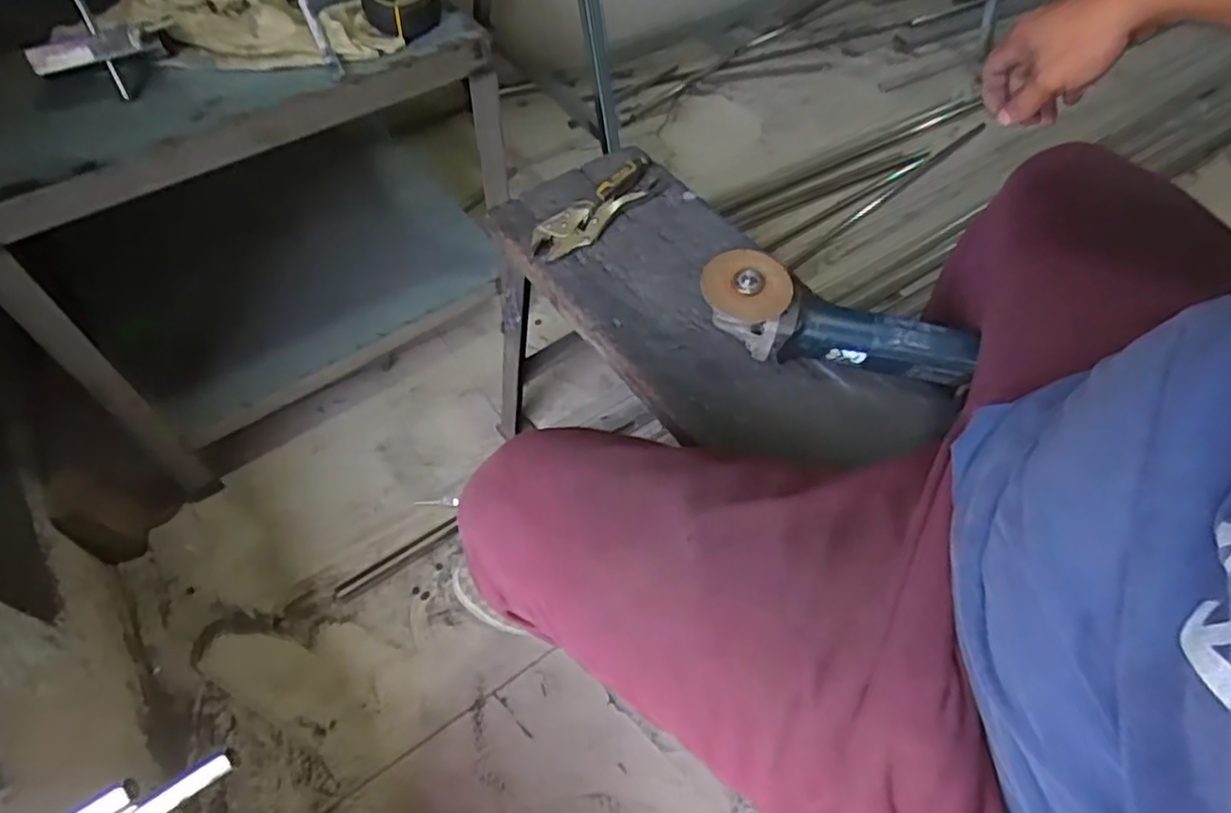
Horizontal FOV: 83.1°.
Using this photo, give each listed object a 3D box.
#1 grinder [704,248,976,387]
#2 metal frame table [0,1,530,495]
[{"bbox_3d":[0.231,-0.084,0.728,0.288,0.096,0.085,10,57,4],"label":"grinder"},{"bbox_3d":[-0.499,-0.288,1.041,0.616,0.603,0.422,-29,63,-19],"label":"metal frame table"}]

